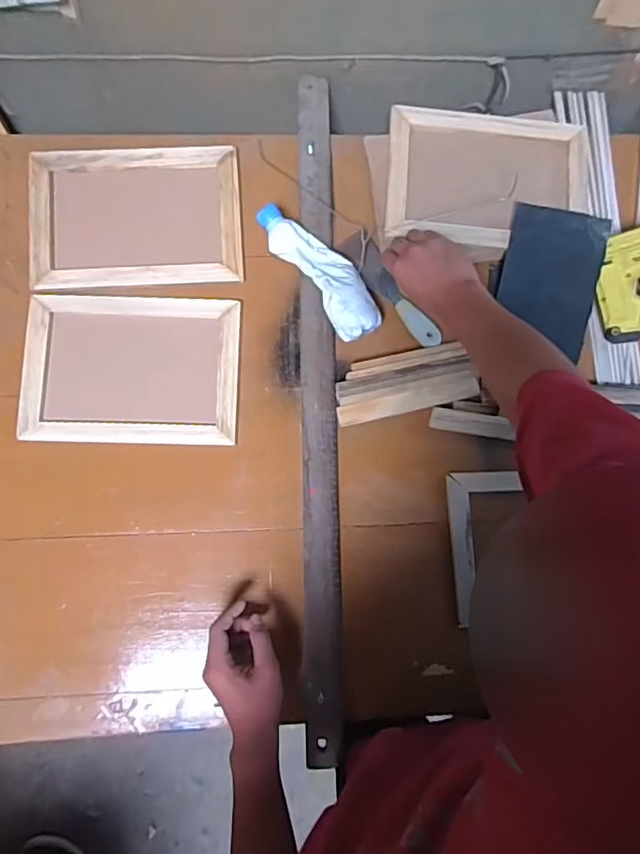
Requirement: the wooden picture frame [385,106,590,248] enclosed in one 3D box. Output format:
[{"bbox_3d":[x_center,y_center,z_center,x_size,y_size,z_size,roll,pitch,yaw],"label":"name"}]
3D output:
[{"bbox_3d":[0.251,-0.366,0.788,0.298,0.028,0.215,4,79,-3],"label":"wooden picture frame"}]

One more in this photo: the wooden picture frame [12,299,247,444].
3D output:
[{"bbox_3d":[-0.257,-0.082,0.744,0.285,0.014,0.207,1,82,-2],"label":"wooden picture frame"}]

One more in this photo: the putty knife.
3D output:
[{"bbox_3d":[0.103,-0.198,0.776,0.049,0.013,0.200,-35,84,-7],"label":"putty knife"}]

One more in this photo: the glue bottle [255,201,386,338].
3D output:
[{"bbox_3d":[0.001,-0.221,0.757,0.075,0.044,0.225,-37,85,-7],"label":"glue bottle"}]

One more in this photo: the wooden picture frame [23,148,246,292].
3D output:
[{"bbox_3d":[-0.264,-0.306,0.773,0.294,0.014,0.208,-4,82,-3],"label":"wooden picture frame"}]

